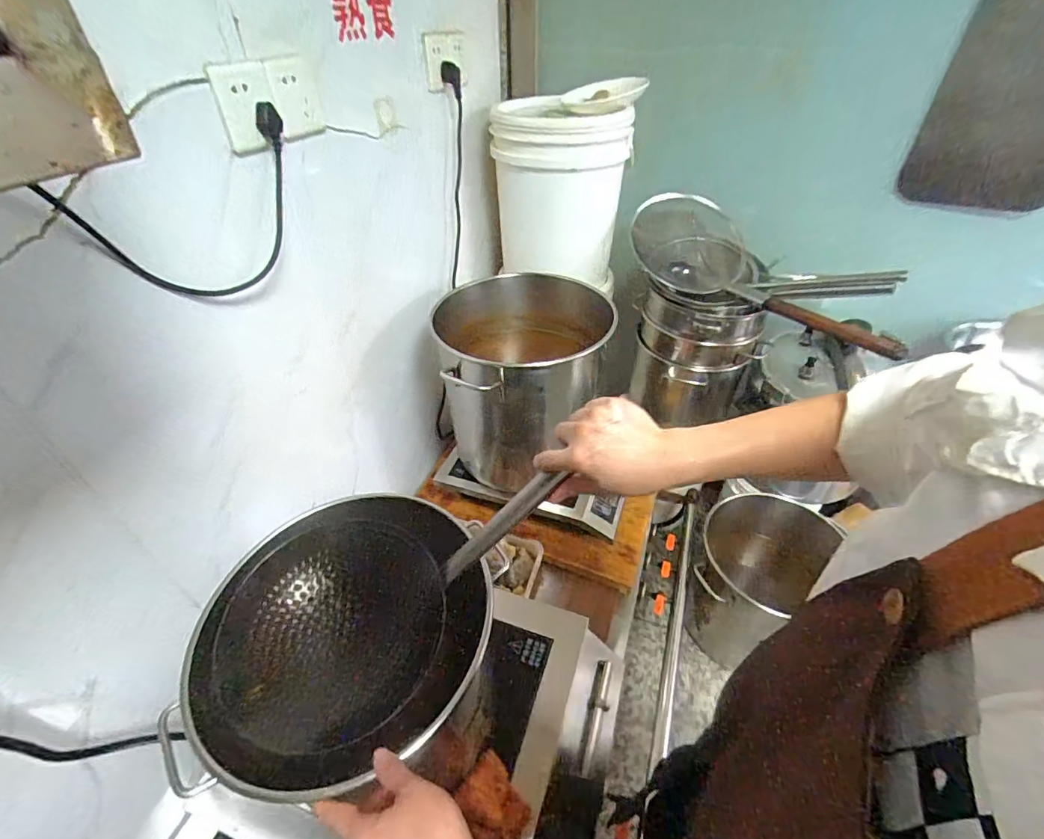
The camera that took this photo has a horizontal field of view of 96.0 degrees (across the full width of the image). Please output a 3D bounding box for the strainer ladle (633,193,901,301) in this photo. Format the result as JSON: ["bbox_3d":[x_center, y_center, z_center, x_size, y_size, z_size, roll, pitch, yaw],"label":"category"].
[{"bbox_3d":[0.550,-0.401,1.131,0.563,0.149,0.319,18,45,20],"label":"strainer ladle"}]

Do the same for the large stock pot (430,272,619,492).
[{"bbox_3d":[-0.008,-0.078,1.017,0.371,0.335,0.343,0,41,0],"label":"large stock pot"}]

